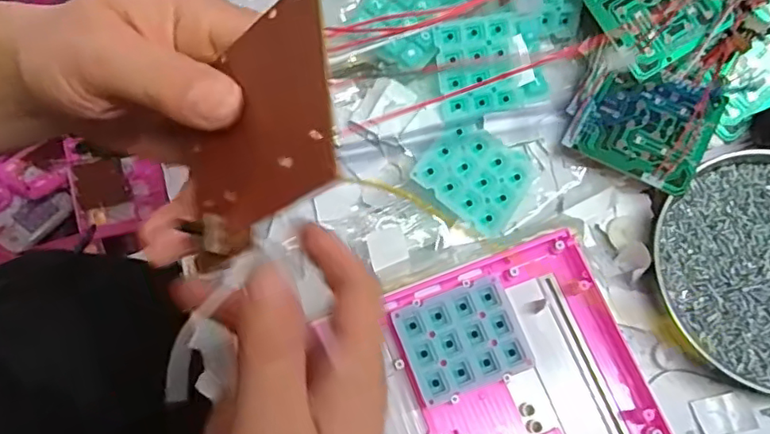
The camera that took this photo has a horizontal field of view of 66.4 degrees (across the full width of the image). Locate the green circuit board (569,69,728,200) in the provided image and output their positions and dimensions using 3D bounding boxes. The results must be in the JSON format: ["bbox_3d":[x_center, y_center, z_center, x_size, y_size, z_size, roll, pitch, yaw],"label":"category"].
[{"bbox_3d":[0.158,-0.055,0.348,0.071,0.007,0.069,29,78,14],"label":"green circuit board"}]

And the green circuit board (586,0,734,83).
[{"bbox_3d":[0.167,-0.127,0.359,0.067,0.004,0.068,-30,85,1],"label":"green circuit board"}]

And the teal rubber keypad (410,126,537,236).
[{"bbox_3d":[0.052,-0.024,0.333,0.059,0.004,0.050,38,76,-3],"label":"teal rubber keypad"}]

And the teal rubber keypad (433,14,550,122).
[{"bbox_3d":[0.067,-0.094,0.363,0.069,0.014,0.056,-13,103,-11],"label":"teal rubber keypad"}]

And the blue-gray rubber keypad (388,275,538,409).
[{"bbox_3d":[0.039,0.063,0.301,0.058,0.012,0.048,-21,73,-5],"label":"blue-gray rubber keypad"}]

